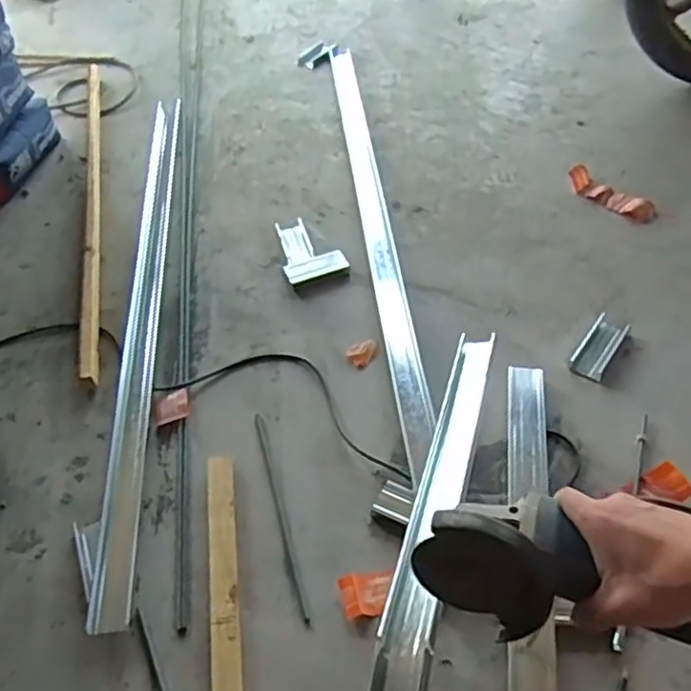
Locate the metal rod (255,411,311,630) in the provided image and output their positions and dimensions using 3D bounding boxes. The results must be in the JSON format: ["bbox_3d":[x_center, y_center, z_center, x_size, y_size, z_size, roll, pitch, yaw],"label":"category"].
[{"bbox_3d":[-0.090,0.217,0.907,0.013,0.011,0.313,-13,50,-9],"label":"metal rod"}]

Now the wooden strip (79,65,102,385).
[{"bbox_3d":[-0.502,-0.306,1.362,0.034,0.032,0.977,-11,50,-6],"label":"wooden strip"}]

